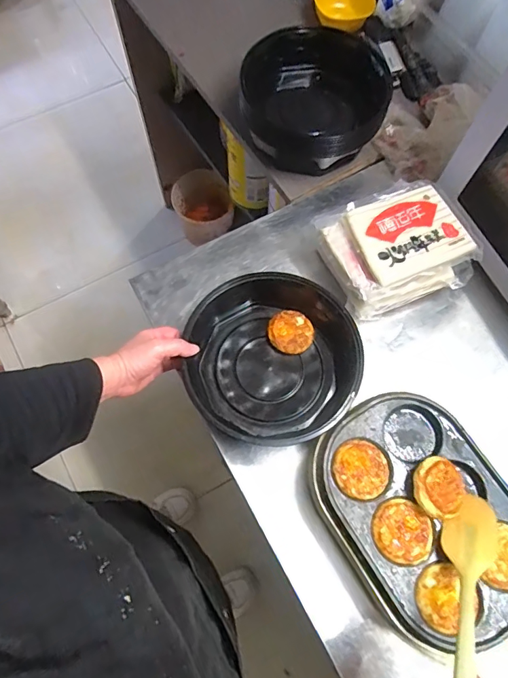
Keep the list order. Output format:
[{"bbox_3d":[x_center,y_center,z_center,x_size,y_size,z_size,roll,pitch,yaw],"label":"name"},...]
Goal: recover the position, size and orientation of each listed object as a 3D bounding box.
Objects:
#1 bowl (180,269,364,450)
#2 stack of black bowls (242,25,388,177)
[{"bbox_3d":[0.024,0.026,0.591,0.213,0.068,0.216,-4,70,-2],"label":"bowl"},{"bbox_3d":[0.093,-0.383,0.715,0.217,0.088,0.245,7,70,1],"label":"stack of black bowls"}]

